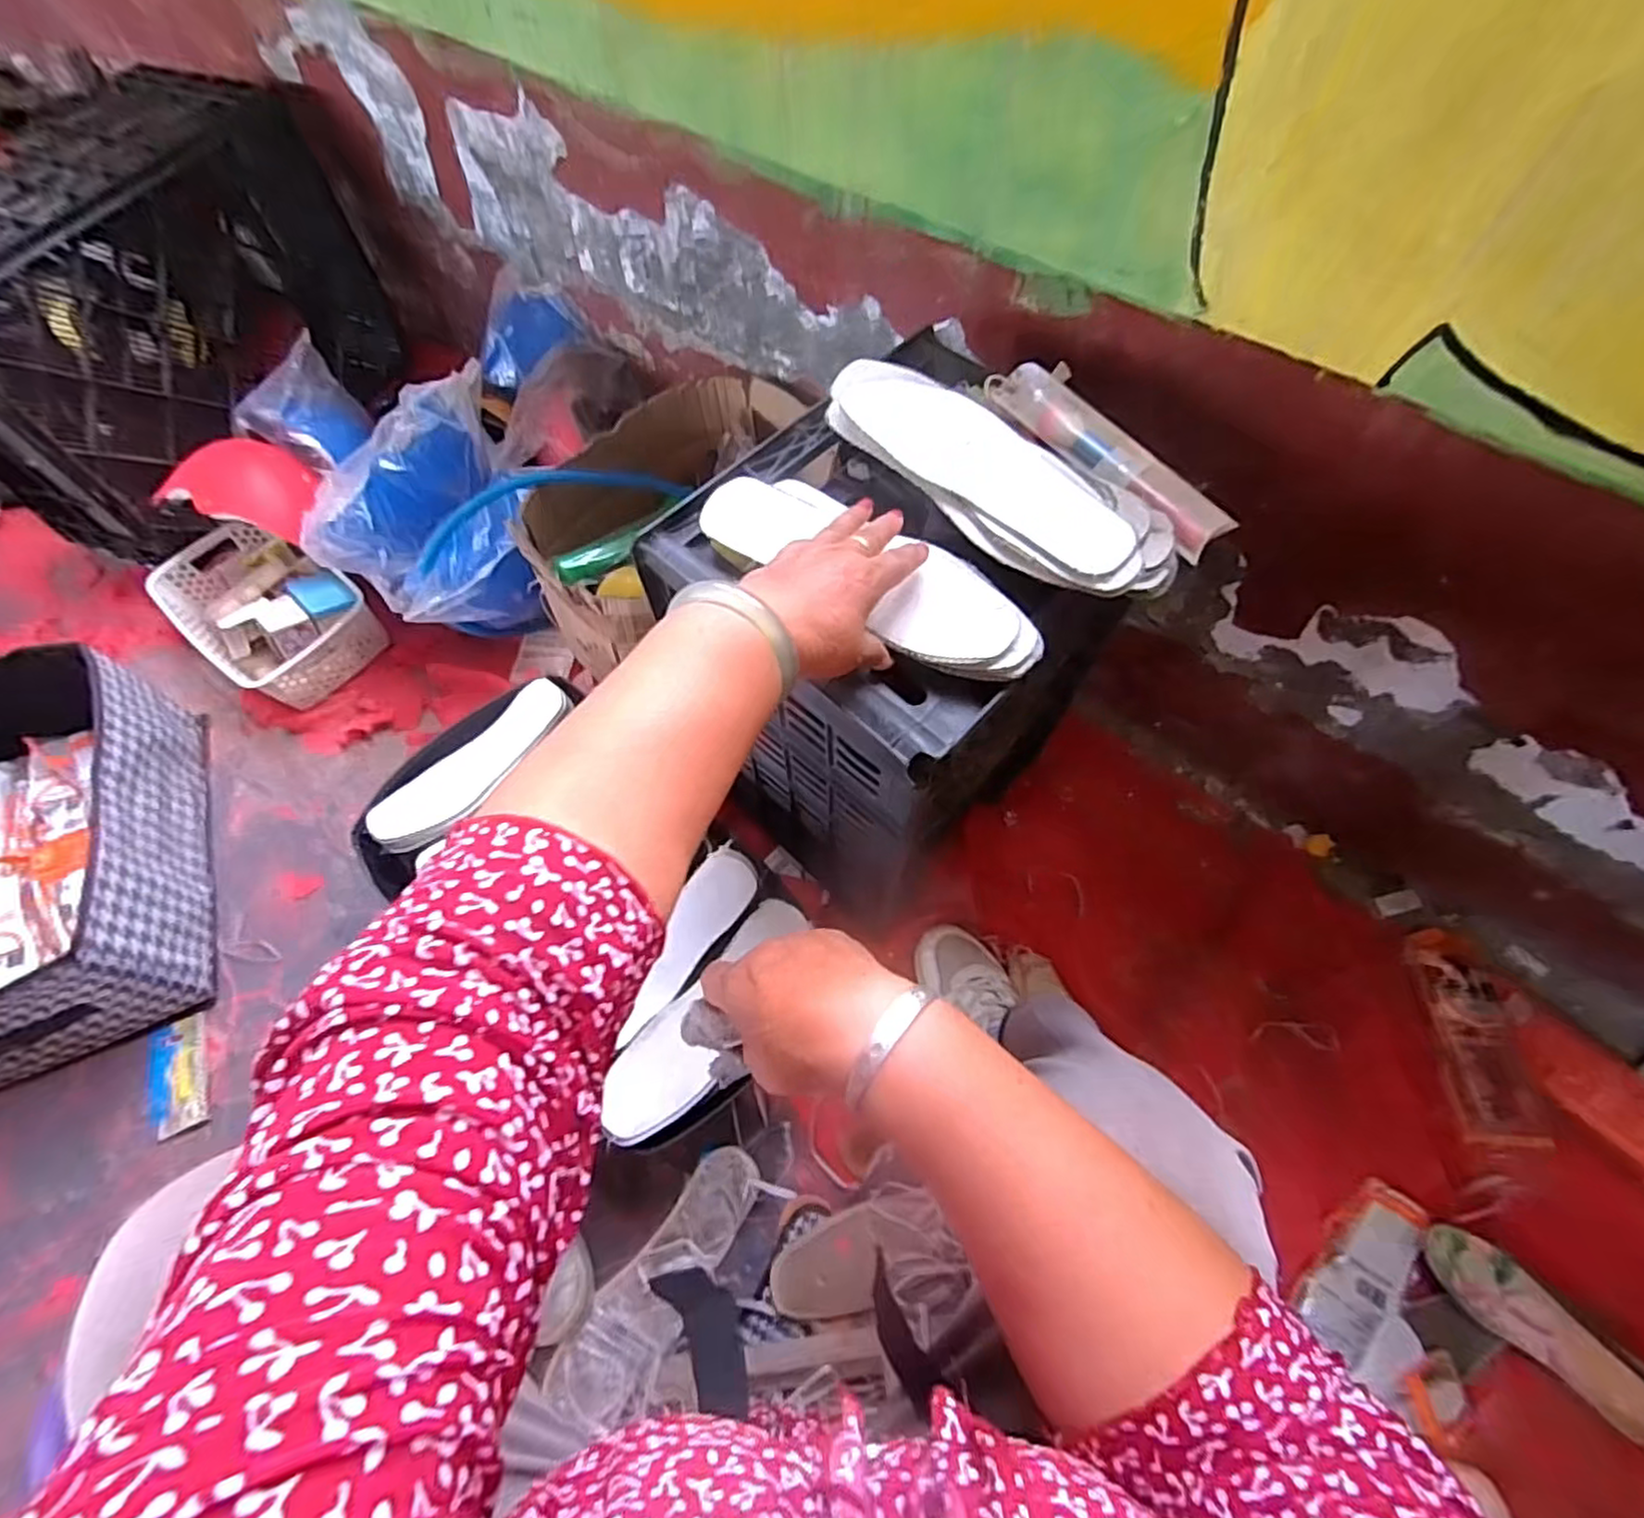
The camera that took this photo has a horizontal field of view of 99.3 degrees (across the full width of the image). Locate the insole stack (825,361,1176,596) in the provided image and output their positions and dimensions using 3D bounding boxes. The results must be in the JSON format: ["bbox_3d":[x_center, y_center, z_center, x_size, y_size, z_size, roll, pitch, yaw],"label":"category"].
[{"bbox_3d":[0.116,-0.205,0.493,0.105,0.043,0.279,-41,69,-18],"label":"insole stack"}]

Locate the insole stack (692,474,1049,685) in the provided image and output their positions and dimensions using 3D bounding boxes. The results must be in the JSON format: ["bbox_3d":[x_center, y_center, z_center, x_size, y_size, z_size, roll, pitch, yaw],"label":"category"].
[{"bbox_3d":[0.031,-0.129,0.479,0.252,0.015,0.080,33,68,16],"label":"insole stack"}]

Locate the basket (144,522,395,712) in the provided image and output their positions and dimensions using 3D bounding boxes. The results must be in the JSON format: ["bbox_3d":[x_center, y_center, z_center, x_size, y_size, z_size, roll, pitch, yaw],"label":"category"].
[{"bbox_3d":[-0.794,-0.218,1.009,0.303,0.097,0.195,36,69,18],"label":"basket"}]

